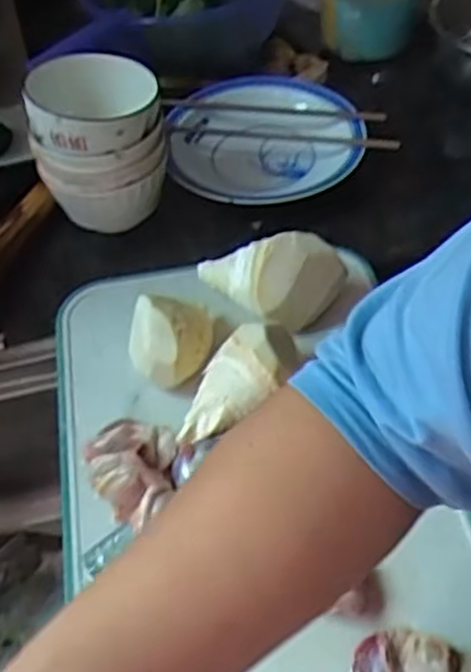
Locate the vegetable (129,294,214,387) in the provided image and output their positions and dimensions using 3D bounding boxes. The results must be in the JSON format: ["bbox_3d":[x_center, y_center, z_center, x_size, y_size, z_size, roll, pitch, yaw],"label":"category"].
[{"bbox_3d":[-0.048,0.002,0.564,0.062,0.063,0.061,-10,51,-4],"label":"vegetable"}]

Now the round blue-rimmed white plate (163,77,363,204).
[{"bbox_3d":[0.029,-0.202,0.738,0.184,0.043,0.190,-2,50,2],"label":"round blue-rimmed white plate"}]

